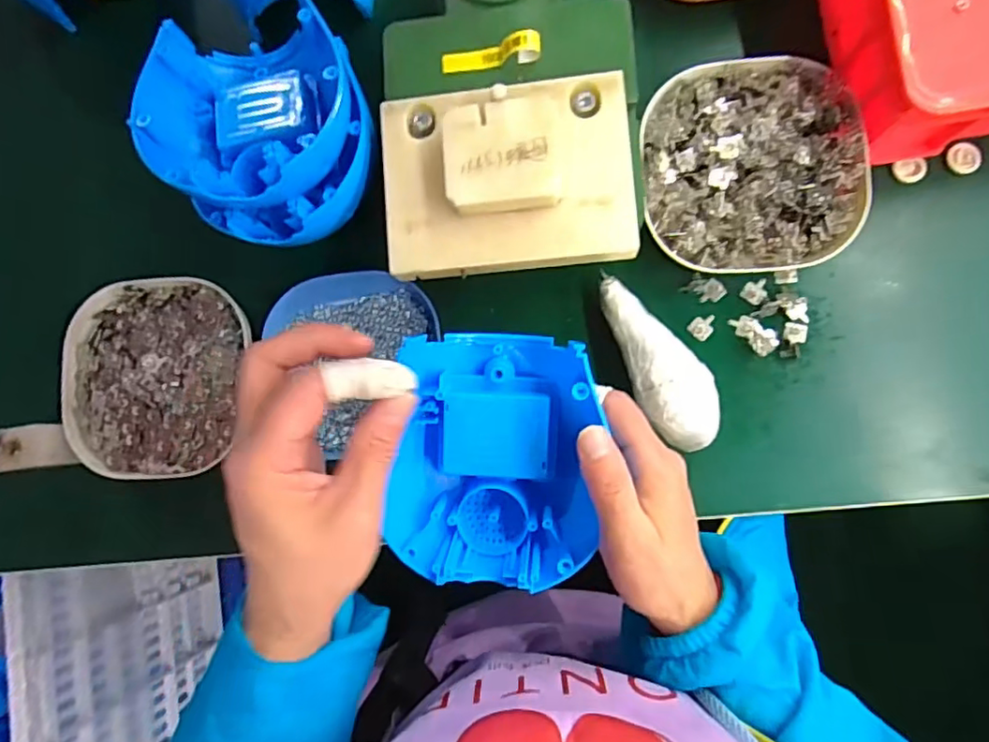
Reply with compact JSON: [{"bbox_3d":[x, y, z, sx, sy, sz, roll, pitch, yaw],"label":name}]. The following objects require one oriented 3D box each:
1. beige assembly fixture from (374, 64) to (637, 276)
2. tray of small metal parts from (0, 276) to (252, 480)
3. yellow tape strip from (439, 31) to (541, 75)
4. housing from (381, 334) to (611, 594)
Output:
[{"bbox_3d":[0.006,-0.116,0.349,0.147,0.031,0.107,-5,84,7],"label":"beige assembly fixture"},{"bbox_3d":[-0.262,0.003,0.426,0.161,0.034,0.143,1,85,7],"label":"tray of small metal parts"},{"bbox_3d":[-0.003,-0.204,0.380,0.063,0.012,0.015,-3,85,7],"label":"yellow tape strip"},{"bbox_3d":[0.001,0.049,0.338,0.112,0.066,0.135,6,86,8],"label":"housing"}]

